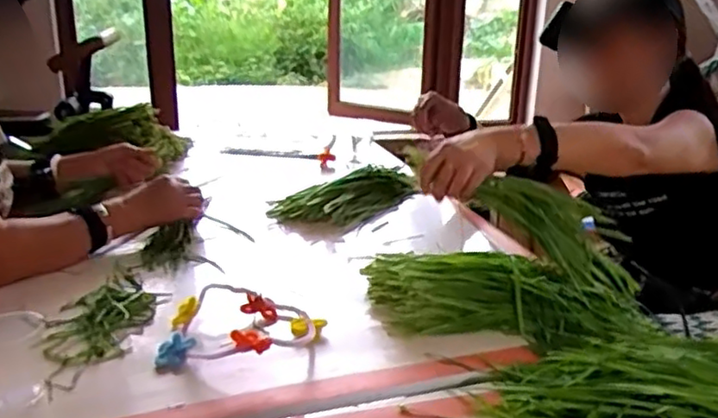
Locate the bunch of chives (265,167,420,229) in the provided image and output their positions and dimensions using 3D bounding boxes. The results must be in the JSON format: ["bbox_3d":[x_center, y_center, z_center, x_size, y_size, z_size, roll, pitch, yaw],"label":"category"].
[{"bbox_3d":[-0.009,-0.027,1.162,0.283,0.052,0.117,-9,22,-26],"label":"bunch of chives"}]

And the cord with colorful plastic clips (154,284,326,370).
[{"bbox_3d":[-0.136,0.132,0.758,0.178,0.049,0.147,4,20,7],"label":"cord with colorful plastic clips"}]

